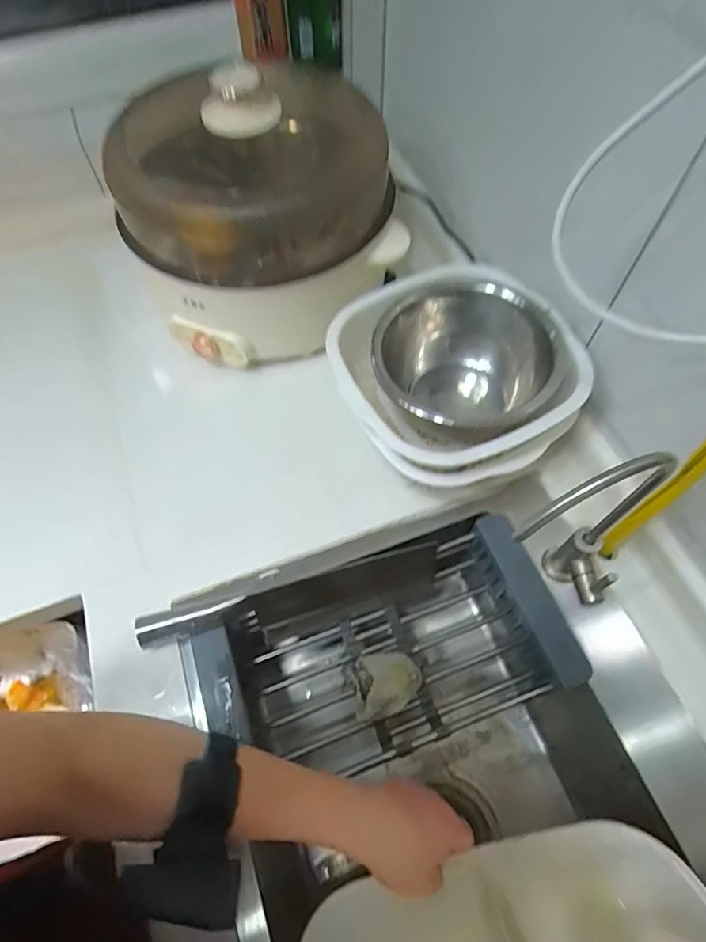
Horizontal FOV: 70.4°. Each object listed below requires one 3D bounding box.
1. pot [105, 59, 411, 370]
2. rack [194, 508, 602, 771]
[{"bbox_3d":[-0.134,-0.337,0.630,0.289,0.253,0.309,0,62,0],"label":"pot"},{"bbox_3d":[0.026,0.208,0.553,0.387,0.091,0.187,-17,63,-9],"label":"rack"}]

